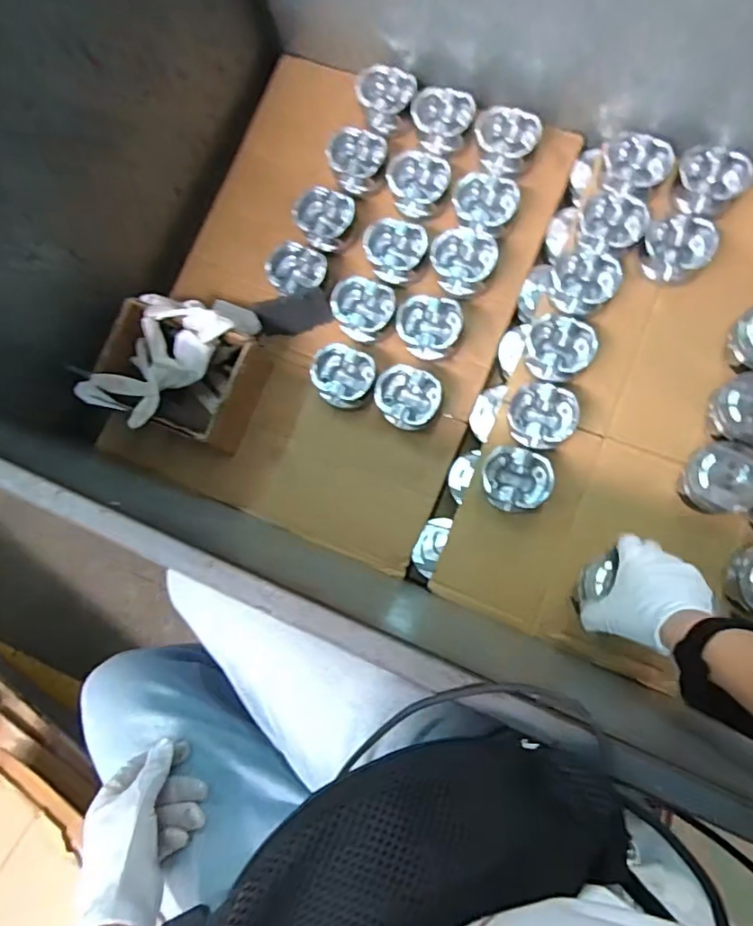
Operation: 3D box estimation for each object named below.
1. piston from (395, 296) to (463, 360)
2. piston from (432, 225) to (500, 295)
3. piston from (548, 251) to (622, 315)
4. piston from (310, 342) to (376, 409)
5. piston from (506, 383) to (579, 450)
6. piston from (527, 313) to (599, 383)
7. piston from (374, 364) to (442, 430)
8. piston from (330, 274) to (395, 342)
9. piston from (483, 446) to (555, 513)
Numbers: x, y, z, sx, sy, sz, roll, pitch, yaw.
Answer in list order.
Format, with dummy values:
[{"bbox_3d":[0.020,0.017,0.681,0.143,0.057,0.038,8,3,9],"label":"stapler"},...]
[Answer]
[{"bbox_3d":[0.071,-0.184,0.763,0.085,0.048,0.078,-1,84,6],"label":"piston"},{"bbox_3d":[0.122,-0.277,0.768,0.087,0.040,0.097,-2,84,5],"label":"piston"},{"bbox_3d":[0.273,-0.240,0.748,0.081,0.057,0.083,-1,84,6],"label":"piston"},{"bbox_3d":[-0.045,-0.118,0.778,0.091,0.045,0.079,28,87,8],"label":"piston"},{"bbox_3d":[0.213,-0.058,0.723,0.083,0.043,0.079,-1,84,6],"label":"piston"},{"bbox_3d":[0.237,-0.150,0.733,0.081,0.058,0.087,-1,84,6],"label":"piston"},{"bbox_3d":[0.044,-0.089,0.758,0.091,0.047,0.081,41,89,8],"label":"piston"},{"bbox_3d":[-0.017,-0.215,0.794,0.088,0.045,0.089,-1,84,6],"label":"piston"},{"bbox_3d":[0.180,0.021,0.718,0.085,0.049,0.080,-1,84,6],"label":"piston"}]

